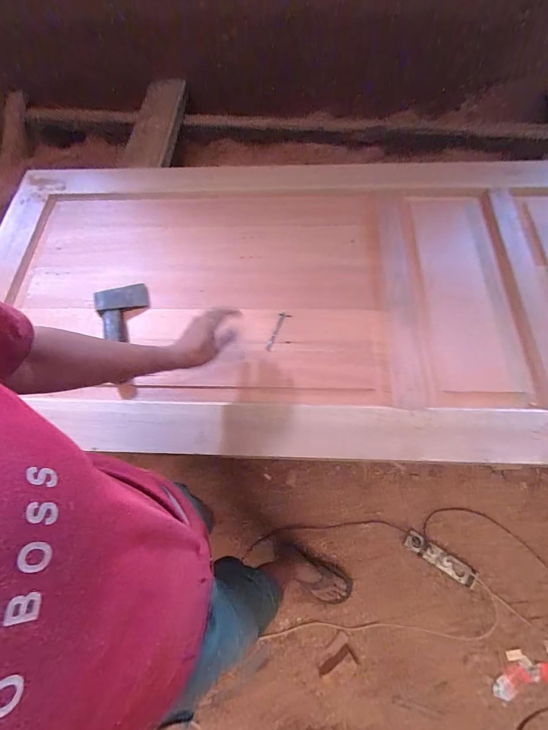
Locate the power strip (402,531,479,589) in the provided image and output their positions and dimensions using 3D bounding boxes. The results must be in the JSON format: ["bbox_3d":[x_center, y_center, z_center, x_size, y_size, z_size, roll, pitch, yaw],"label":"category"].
[{"bbox_3d":[0.607,0.712,1.252,0.248,0.042,0.068,31,68,14],"label":"power strip"}]

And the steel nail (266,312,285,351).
[{"bbox_3d":[0.005,-0.075,0.767,0.011,0.008,0.105,20,65,11],"label":"steel nail"}]

